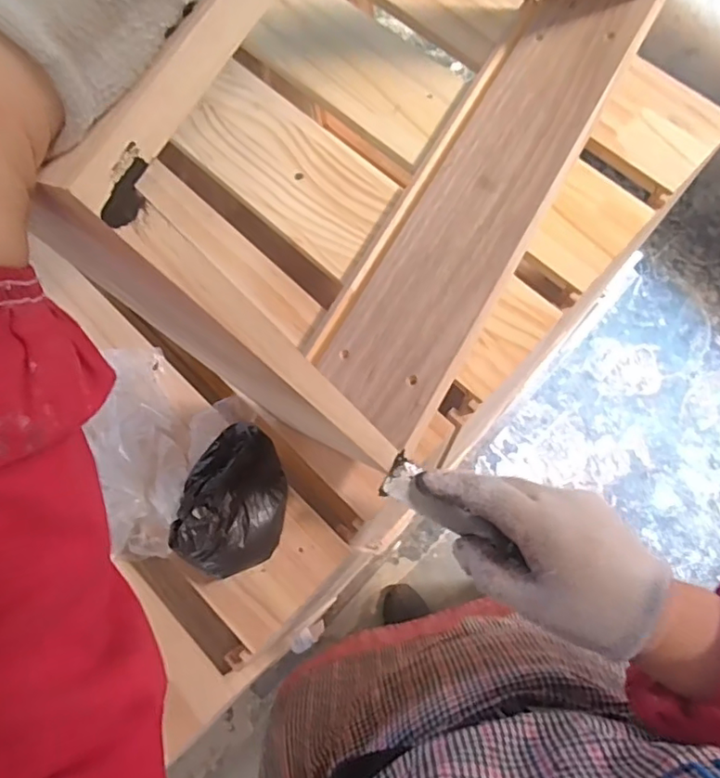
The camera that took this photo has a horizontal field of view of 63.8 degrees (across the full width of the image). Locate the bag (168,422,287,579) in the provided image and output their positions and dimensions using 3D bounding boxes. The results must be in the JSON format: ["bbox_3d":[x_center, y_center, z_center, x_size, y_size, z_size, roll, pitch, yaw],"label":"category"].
[{"bbox_3d":[-0.085,0.074,0.393,0.066,0.034,0.100,15,76,6],"label":"bag"}]

